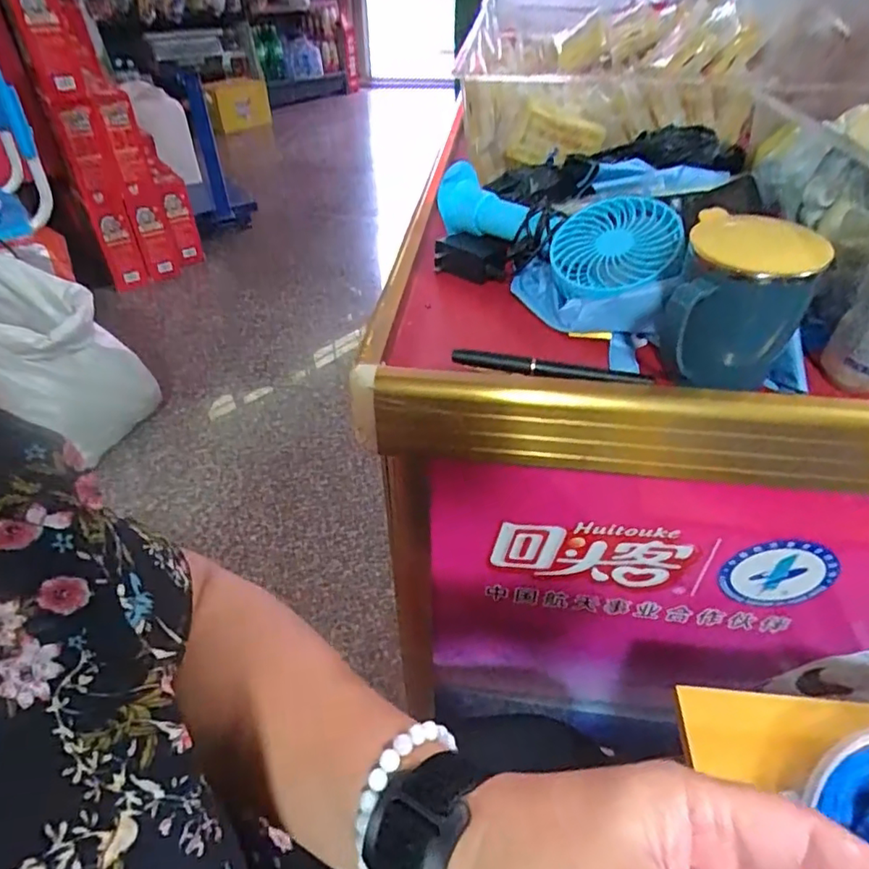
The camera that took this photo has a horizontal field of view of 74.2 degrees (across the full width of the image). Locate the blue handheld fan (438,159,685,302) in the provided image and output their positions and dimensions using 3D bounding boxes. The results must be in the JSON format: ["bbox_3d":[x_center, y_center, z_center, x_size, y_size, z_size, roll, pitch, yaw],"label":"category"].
[{"bbox_3d":[0.102,-0.178,0.496,0.079,0.056,0.216,-30,49,-35],"label":"blue handheld fan"}]

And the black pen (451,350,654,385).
[{"bbox_3d":[0.084,-0.048,0.418,0.141,0.012,0.010,9,39,7],"label":"black pen"}]

